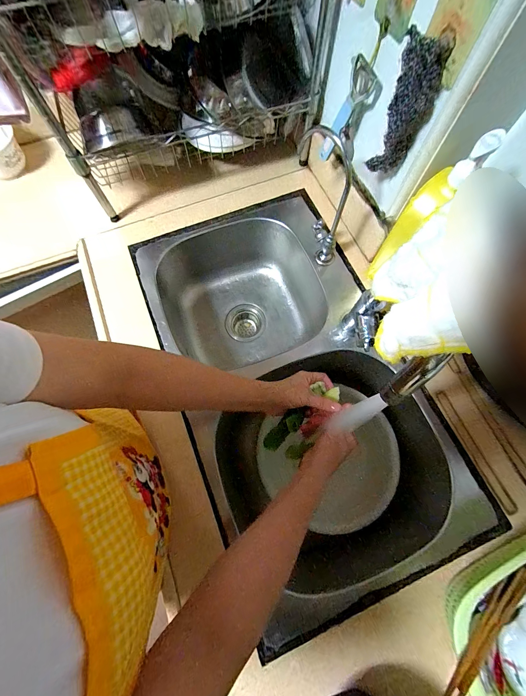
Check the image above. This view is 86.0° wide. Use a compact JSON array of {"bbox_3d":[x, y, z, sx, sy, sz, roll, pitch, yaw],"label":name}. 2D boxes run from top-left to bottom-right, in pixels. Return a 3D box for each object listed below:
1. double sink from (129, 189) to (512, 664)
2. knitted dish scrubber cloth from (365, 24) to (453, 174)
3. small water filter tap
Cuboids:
[{"bbox_3d":[0.052,0.058,0.621,0.428,0.209,0.757,-23,73,-8],"label":"double sink"},{"bbox_3d":[0.193,-0.321,0.389,0.043,0.153,0.051,-9,72,-4],"label":"knitted dish scrubber cloth"},{"bbox_3d":[0.106,-0.261,0.511,0.035,0.235,0.120,-35,75,-11],"label":"small water filter tap"}]

